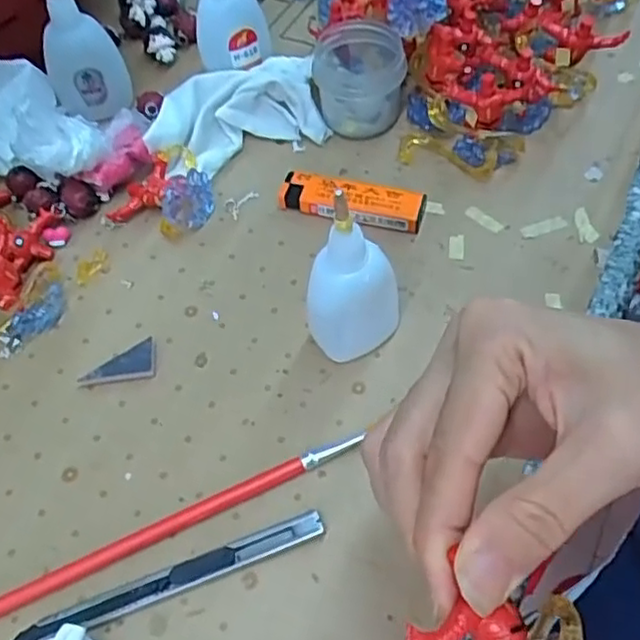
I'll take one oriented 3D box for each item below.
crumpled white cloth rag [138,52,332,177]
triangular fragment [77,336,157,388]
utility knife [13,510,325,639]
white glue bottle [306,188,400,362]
[{"bbox_3d":[-0.047,-0.125,0.411,0.096,0.028,0.070,4,58,6],"label":"crumpled white cloth rag"},{"bbox_3d":[-0.102,0.022,0.347,0.038,0.006,0.021,-7,58,-1],"label":"triangular fragment"},{"bbox_3d":[-0.064,0.109,0.287,0.136,0.008,0.011,-19,58,-8],"label":"utility knife"},{"bbox_3d":[0.015,-0.015,0.305,0.037,0.097,0.030,10,59,10],"label":"white glue bottle"}]

